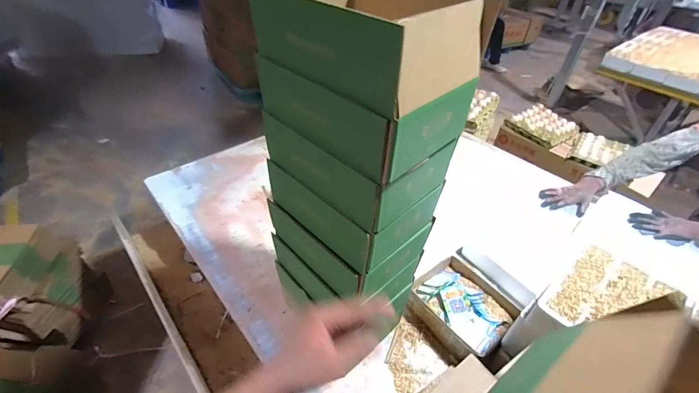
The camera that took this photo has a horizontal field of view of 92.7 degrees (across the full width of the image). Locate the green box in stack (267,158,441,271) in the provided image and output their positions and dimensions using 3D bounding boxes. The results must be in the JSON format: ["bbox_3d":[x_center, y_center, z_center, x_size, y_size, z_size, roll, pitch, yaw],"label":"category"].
[{"bbox_3d":[0.005,-0.005,0.605,0.243,0.098,0.197,35,50,30],"label":"green box in stack"}]

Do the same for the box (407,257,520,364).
[{"bbox_3d":[0.281,0.277,0.838,0.195,0.075,0.226,-25,49,-28],"label":"box"}]

